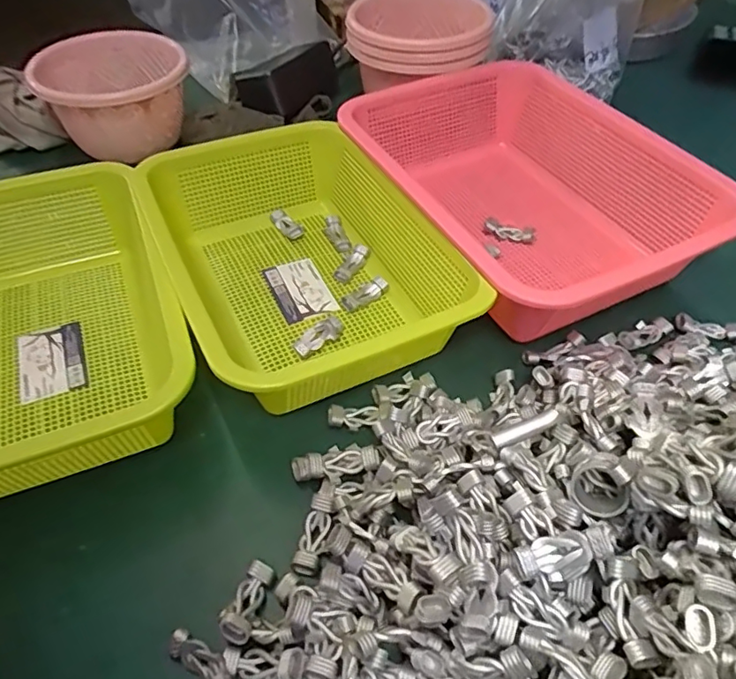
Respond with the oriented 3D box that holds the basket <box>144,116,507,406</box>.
[{"bbox_3d":[-0.047,-0.062,0.437,0.188,0.083,0.262,-21,51,-15],"label":"basket"}]

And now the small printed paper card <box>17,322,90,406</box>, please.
[{"bbox_3d":[-0.232,0.017,0.414,0.045,0.005,0.061,-17,56,-18],"label":"small printed paper card"}]

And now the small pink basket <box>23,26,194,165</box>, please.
[{"bbox_3d":[-0.254,-0.246,0.580,0.142,0.090,0.138,-21,51,-14],"label":"small pink basket"}]

